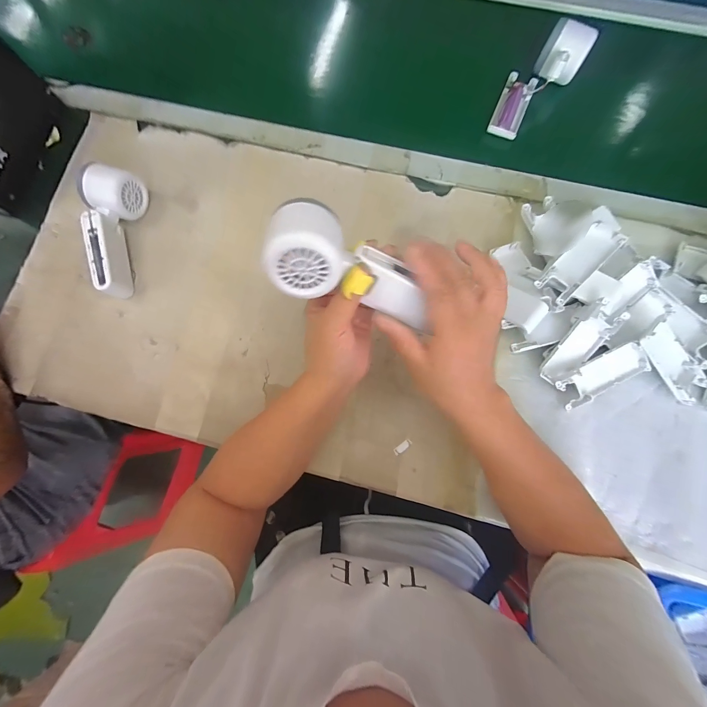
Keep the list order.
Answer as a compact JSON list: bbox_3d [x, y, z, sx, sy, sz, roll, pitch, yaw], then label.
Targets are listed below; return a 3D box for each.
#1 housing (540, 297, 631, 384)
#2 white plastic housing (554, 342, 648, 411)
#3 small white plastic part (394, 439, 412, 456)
[{"bbox_3d":[0.254,-0.011,0.354,0.041,0.022,0.104,42,100,8],"label":"housing"},{"bbox_3d":[0.280,0.024,0.354,0.102,0.013,0.037,-26,80,-5],"label":"white plastic housing"},{"bbox_3d":[0.057,0.109,0.366,0.023,0.004,0.008,-38,81,-7],"label":"small white plastic part"}]

